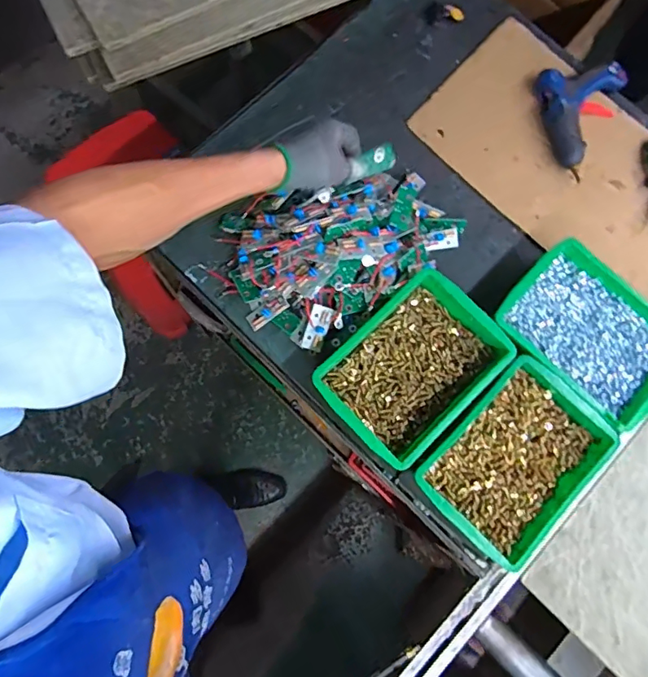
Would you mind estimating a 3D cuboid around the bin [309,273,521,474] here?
[{"bbox_3d":[0.132,0.038,0.713,0.252,0.054,0.180,-43,82,-9],"label":"bin"}]

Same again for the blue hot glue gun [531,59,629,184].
[{"bbox_3d":[0.450,-0.371,0.823,0.160,0.037,0.182,-14,79,-4],"label":"blue hot glue gun"}]

